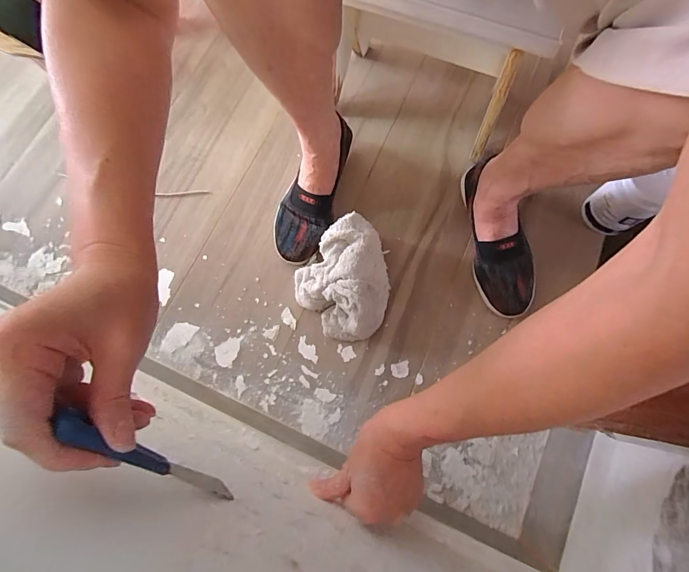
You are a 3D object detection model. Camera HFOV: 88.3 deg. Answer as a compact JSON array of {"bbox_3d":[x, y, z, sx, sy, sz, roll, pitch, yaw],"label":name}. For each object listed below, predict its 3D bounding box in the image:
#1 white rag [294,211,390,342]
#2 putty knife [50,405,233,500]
[{"bbox_3d":[0.003,-0.007,0.526,0.144,0.093,0.151,-40,76,-9],"label":"white rag"},{"bbox_3d":[-0.119,0.113,0.226,0.016,0.143,0.026,-32,46,-7],"label":"putty knife"}]

